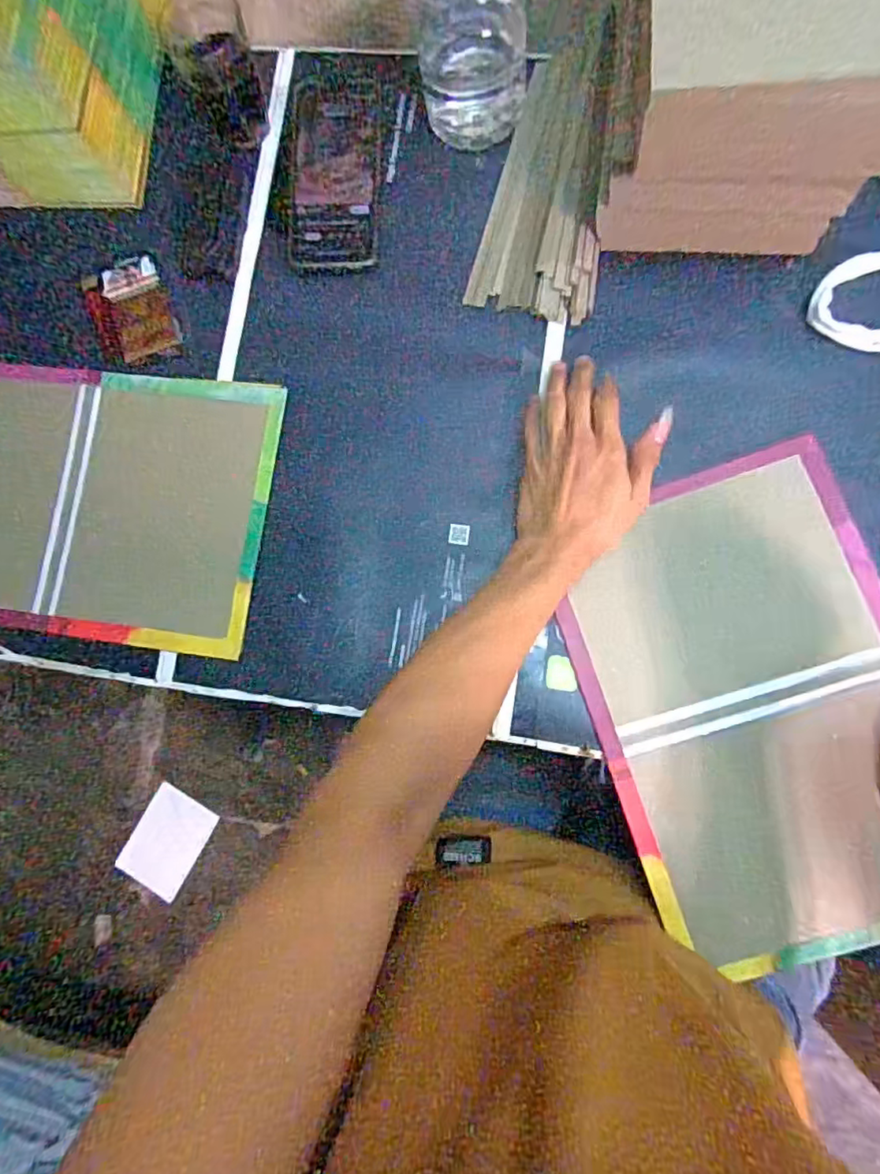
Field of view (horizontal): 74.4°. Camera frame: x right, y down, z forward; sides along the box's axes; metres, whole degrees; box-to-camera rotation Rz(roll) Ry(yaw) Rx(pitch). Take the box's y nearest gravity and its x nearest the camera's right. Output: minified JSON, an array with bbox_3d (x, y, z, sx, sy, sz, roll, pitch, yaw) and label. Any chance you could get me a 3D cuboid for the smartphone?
[{"bbox_3d":[-0.092,-0.369,0.518,0.078,0.013,0.175,1,83,6],"label":"smartphone"}]

